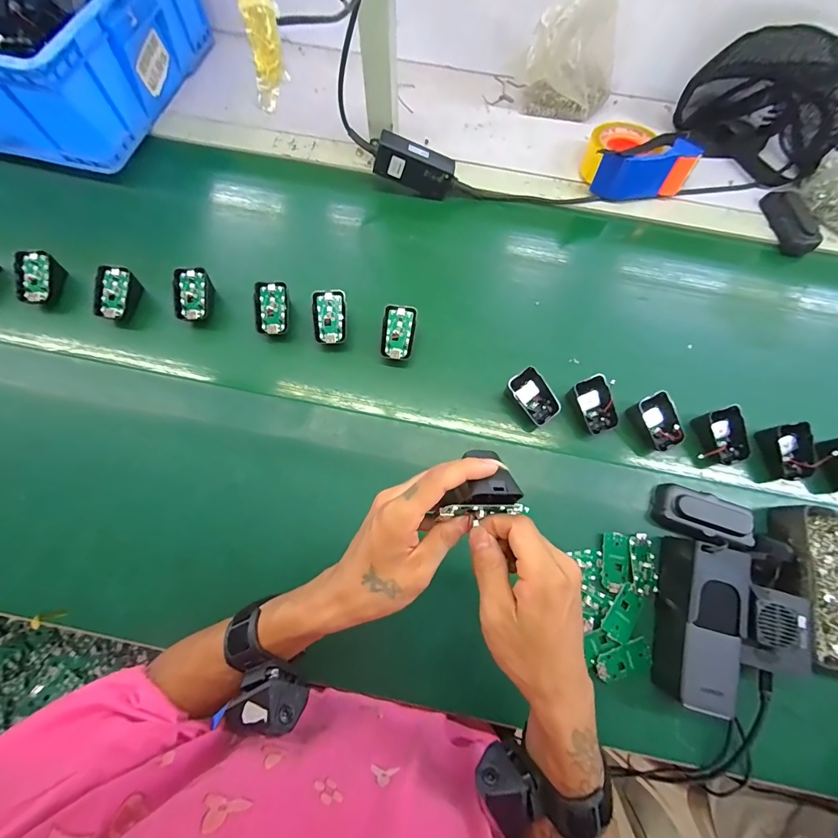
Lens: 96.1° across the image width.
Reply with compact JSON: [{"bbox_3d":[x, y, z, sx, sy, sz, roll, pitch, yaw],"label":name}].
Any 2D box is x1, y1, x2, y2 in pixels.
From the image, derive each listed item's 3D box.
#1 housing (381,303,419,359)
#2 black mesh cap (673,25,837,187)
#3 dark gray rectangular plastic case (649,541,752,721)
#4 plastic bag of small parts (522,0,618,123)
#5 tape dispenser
[{"bbox_3d":[-0.027,-0.113,0.488,0.042,0.018,0.066,8,76,1],"label":"housing"},{"bbox_3d":[0.548,-0.486,0.568,0.171,0.135,0.190,-22,73,-11],"label":"black mesh cap"},{"bbox_3d":[0.291,0.208,0.387,0.061,0.058,0.157,16,70,2],"label":"dark gray rectangular plastic case"},{"bbox_3d":[0.247,-0.572,0.584,0.141,0.150,0.084,19,70,3],"label":"plastic bag of small parts"},{"bbox_3d":[0.334,-0.405,0.583,0.147,0.065,0.108,4,70,-2],"label":"tape dispenser"}]

